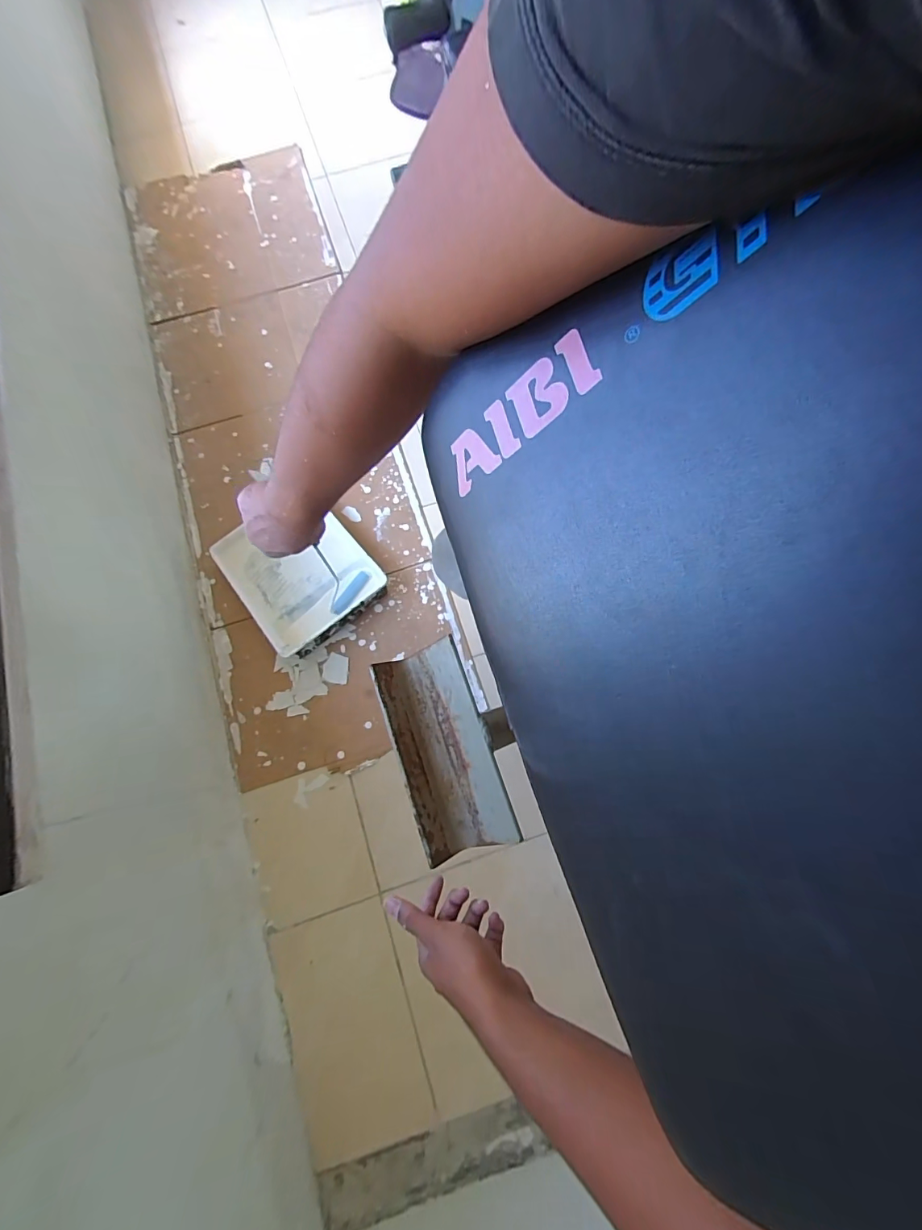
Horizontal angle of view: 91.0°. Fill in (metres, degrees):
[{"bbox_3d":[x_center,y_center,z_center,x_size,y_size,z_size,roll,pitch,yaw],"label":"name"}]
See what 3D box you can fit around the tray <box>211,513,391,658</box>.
[{"bbox_3d":[-0.379,-0.104,1.058,0.290,0.076,0.341,-37,78,-8],"label":"tray"}]

